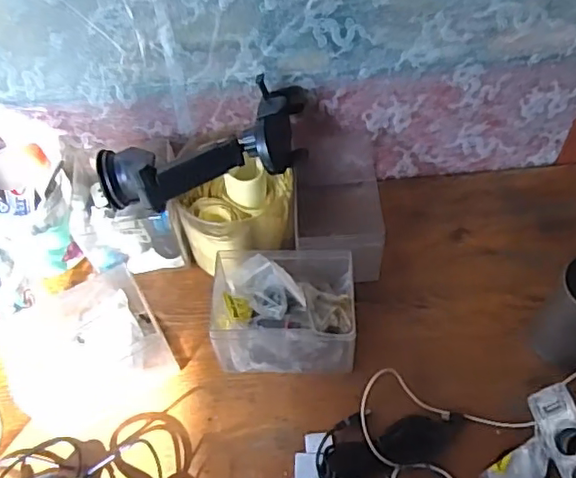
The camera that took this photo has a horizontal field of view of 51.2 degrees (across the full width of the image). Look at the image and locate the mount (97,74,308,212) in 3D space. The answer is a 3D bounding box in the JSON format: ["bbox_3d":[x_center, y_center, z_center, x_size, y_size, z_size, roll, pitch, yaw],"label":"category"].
[{"bbox_3d":[-0.081,-0.092,0.599,0.207,0.082,0.105,-7,54,-3],"label":"mount"}]

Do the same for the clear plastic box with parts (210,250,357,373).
[{"bbox_3d":[-0.002,0.070,0.605,0.134,0.085,0.099,1,54,3],"label":"clear plastic box with parts"}]

